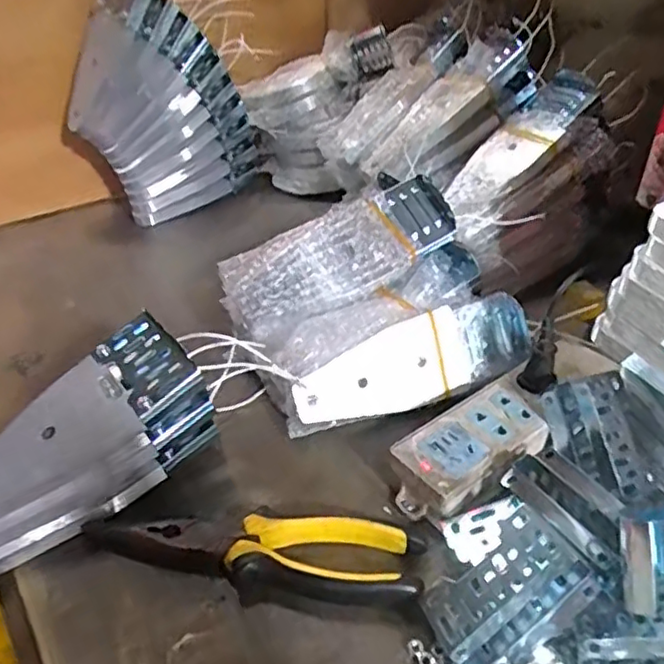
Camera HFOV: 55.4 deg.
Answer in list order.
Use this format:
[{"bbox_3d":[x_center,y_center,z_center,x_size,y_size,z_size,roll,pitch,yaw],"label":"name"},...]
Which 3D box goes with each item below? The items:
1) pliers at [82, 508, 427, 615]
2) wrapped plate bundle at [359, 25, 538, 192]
[{"bbox_3d":[-0.048,0.124,0.358,0.190,0.021,0.048,5,37,9],"label":"pliers"},{"bbox_3d":[0.121,-0.215,0.603,0.170,0.050,0.083,-43,45,0],"label":"wrapped plate bundle"}]

